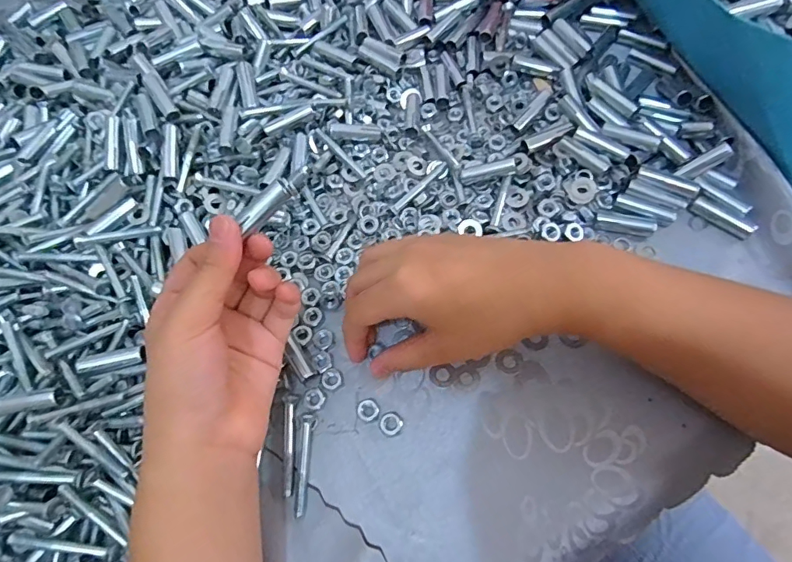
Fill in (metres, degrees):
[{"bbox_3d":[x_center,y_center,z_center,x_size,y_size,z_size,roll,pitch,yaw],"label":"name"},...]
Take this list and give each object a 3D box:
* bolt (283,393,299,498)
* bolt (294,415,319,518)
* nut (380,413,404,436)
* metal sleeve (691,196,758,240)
[{"bbox_3d":[-0.063,0.096,0.289,0.008,0.005,0.057,-6,64,3],"label":"bolt"},{"bbox_3d":[-0.054,0.107,0.283,0.008,0.004,0.055,3,65,7],"label":"bolt"},{"bbox_3d":[-0.003,0.085,0.289,0.013,0.004,0.012,-2,64,5],"label":"nut"},{"bbox_3d":[0.217,-0.043,0.322,0.011,0.010,0.039,-42,68,-14],"label":"metal sleeve"}]

